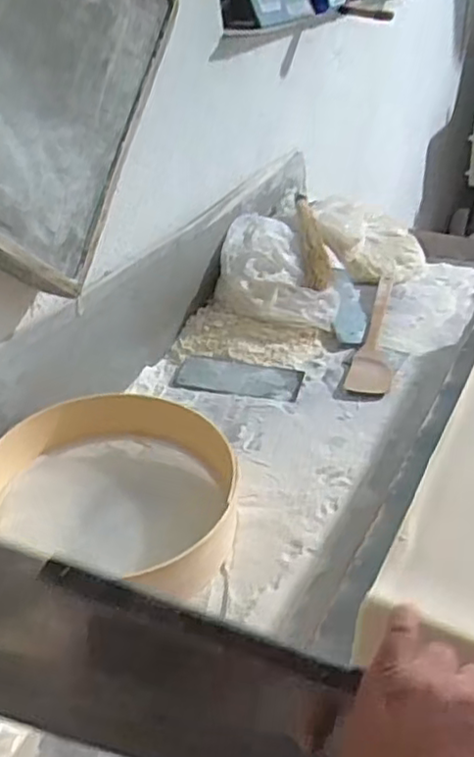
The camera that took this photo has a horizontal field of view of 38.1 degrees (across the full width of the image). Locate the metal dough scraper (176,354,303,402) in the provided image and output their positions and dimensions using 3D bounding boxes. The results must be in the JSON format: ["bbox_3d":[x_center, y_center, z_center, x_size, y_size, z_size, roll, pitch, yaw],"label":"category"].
[{"bbox_3d":[0.004,-0.004,1.096,0.196,0.010,0.075,7,35,13],"label":"metal dough scraper"}]

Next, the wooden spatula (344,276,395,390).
[{"bbox_3d":[0.247,-0.085,1.178,0.064,0.020,0.377,8,36,14],"label":"wooden spatula"}]

